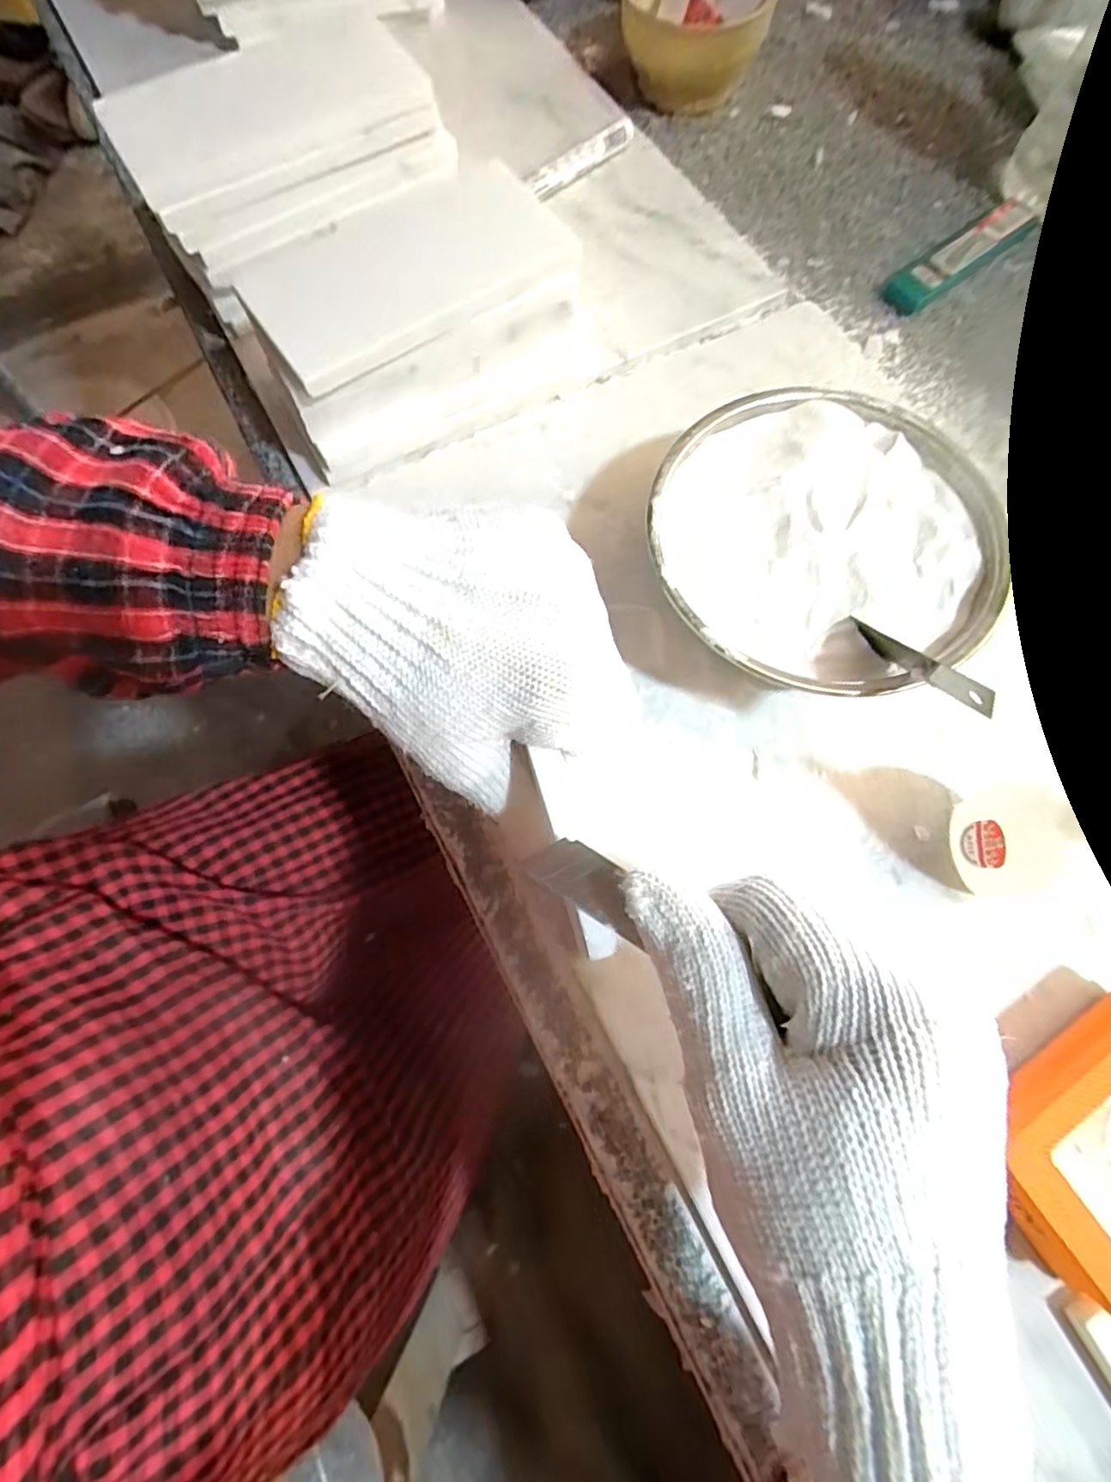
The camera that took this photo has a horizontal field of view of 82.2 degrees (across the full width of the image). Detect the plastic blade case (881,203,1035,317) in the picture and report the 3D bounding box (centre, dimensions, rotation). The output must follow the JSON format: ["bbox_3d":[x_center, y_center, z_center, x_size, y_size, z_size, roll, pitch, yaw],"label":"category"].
[{"bbox_3d":[0.249,-0.298,0.391,0.121,0.011,0.026,-37,76,-12],"label":"plastic blade case"}]

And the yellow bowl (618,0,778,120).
[{"bbox_3d":[0.095,-0.483,0.421,0.096,0.055,0.101,0,71,-1],"label":"yellow bowl"}]

